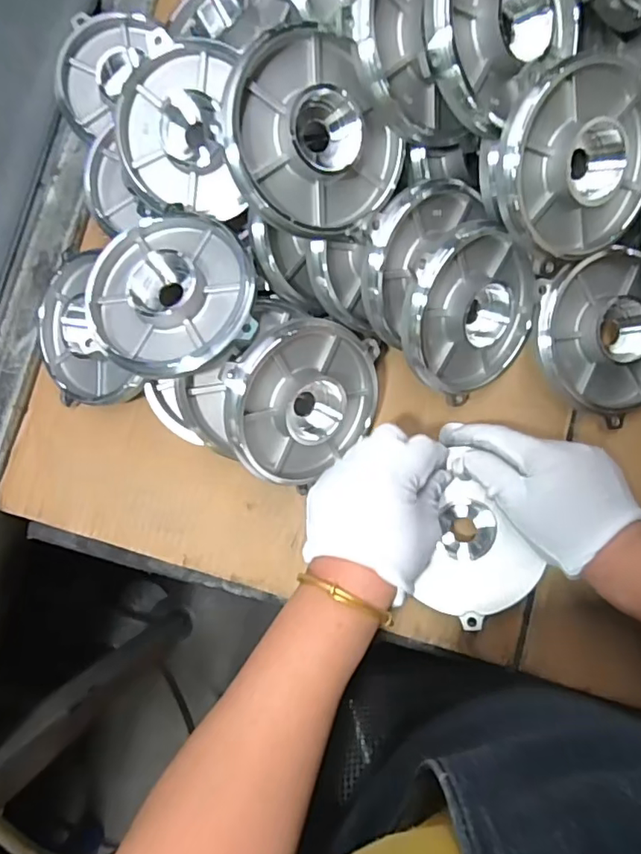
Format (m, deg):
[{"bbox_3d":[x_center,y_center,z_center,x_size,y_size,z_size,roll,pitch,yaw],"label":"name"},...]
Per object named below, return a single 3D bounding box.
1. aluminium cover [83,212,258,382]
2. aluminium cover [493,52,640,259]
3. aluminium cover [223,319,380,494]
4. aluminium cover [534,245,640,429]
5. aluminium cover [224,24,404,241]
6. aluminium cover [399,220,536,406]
[{"bbox_3d":[-0.098,-0.089,0.357,0.110,0.029,0.106,-7,83,4],"label":"aluminium cover"},{"bbox_3d":[0.157,-0.159,0.330,0.111,0.020,0.106,-39,119,-7],"label":"aluminium cover"},{"bbox_3d":[-0.012,-0.022,0.370,0.113,0.031,0.107,-50,128,-10],"label":"aluminium cover"},{"bbox_3d":[0.196,-0.063,0.379,0.102,0.030,0.110,-39,99,-6],"label":"aluminium cover"},{"bbox_3d":[-0.004,-0.165,0.318,0.100,0.029,0.112,-40,117,-12],"label":"aluminium cover"},{"bbox_3d":[0.101,-0.077,0.365,0.115,0.020,0.108,30,91,-40],"label":"aluminium cover"}]

